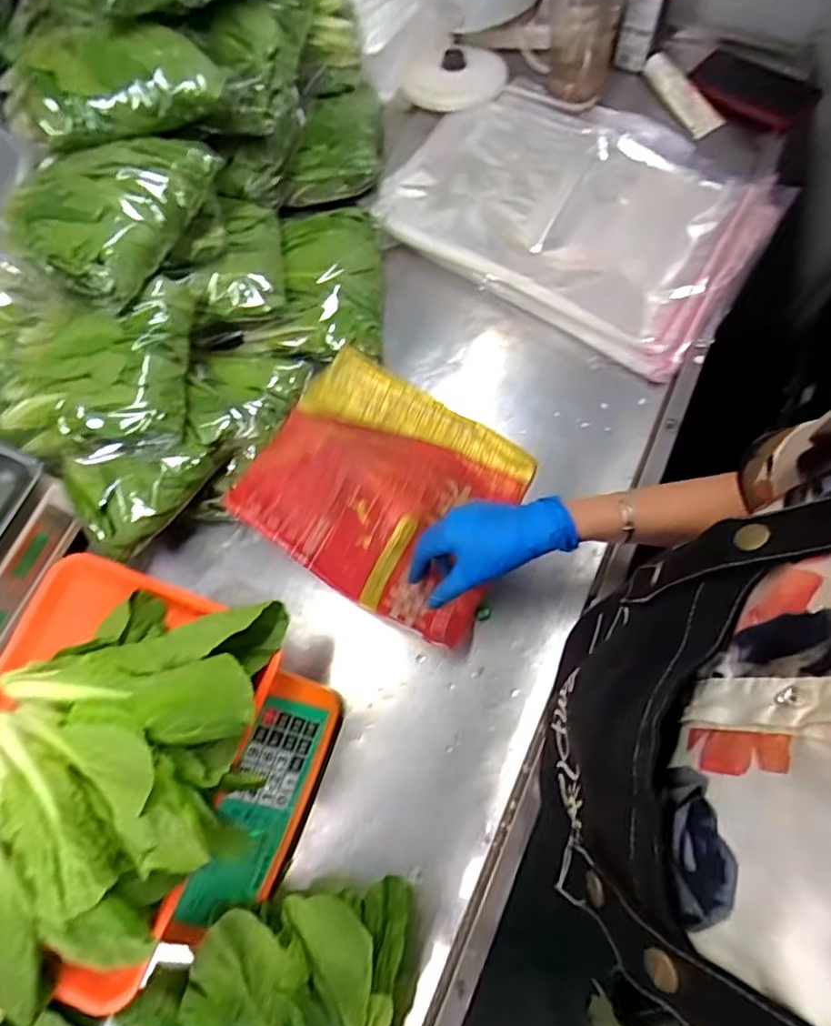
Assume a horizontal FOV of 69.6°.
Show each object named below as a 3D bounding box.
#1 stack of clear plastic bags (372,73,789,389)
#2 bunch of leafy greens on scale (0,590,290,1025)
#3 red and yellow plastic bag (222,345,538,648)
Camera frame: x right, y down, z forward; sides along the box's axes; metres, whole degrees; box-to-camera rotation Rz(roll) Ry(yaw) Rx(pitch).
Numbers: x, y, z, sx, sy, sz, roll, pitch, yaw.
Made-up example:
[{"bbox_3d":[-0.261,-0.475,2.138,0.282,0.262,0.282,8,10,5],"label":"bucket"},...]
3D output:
[{"bbox_3d":[0.199,-0.391,0.748,0.442,0.042,0.336,30,77,16],"label":"stack of clear plastic bags"},{"bbox_3d":[-0.225,0.180,0.438,0.196,0.099,0.295,37,77,13],"label":"bunch of leafy greens on scale"},{"bbox_3d":[-0.034,-0.024,0.650,0.275,0.064,0.262,28,65,2],"label":"red and yellow plastic bag"}]

